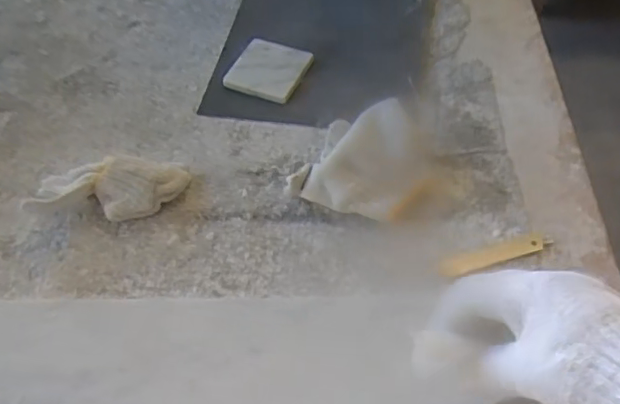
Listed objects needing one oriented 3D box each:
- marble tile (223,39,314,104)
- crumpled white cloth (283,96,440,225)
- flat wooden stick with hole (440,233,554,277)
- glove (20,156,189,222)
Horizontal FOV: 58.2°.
[{"bbox_3d":[-0.045,-0.148,0.621,0.077,0.014,0.078,19,59,16],"label":"marble tile"},{"bbox_3d":[0.049,-0.042,0.514,0.125,0.059,0.103,7,56,8],"label":"crumpled white cloth"},{"bbox_3d":[0.161,0.045,0.482,0.101,0.004,0.019,-15,56,-7],"label":"flat wooden stick with hole"},{"bbox_3d":[-0.187,-0.011,0.518,0.143,0.046,0.052,-7,55,-1],"label":"glove"}]

